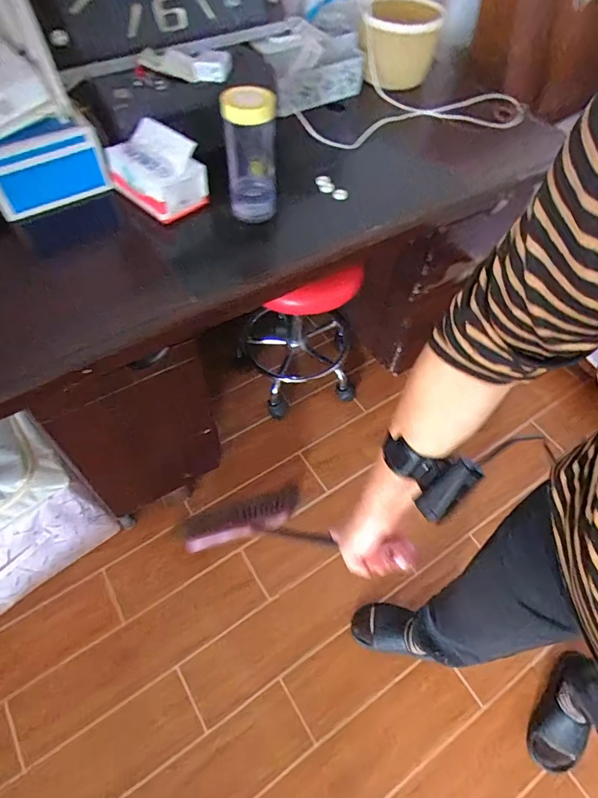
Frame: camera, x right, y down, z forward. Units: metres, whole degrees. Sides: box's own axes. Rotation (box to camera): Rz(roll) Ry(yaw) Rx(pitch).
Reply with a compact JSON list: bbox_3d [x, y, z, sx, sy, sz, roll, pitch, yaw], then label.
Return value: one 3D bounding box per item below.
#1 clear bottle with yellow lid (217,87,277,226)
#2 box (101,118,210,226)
[{"bbox_3d":[-0.076,-0.383,0.731,0.085,0.183,0.083,-3,58,-3],"label":"clear bottle with yellow lid"},{"bbox_3d":[-0.238,-0.384,0.782,0.151,0.089,0.110,38,64,21],"label":"box"}]

